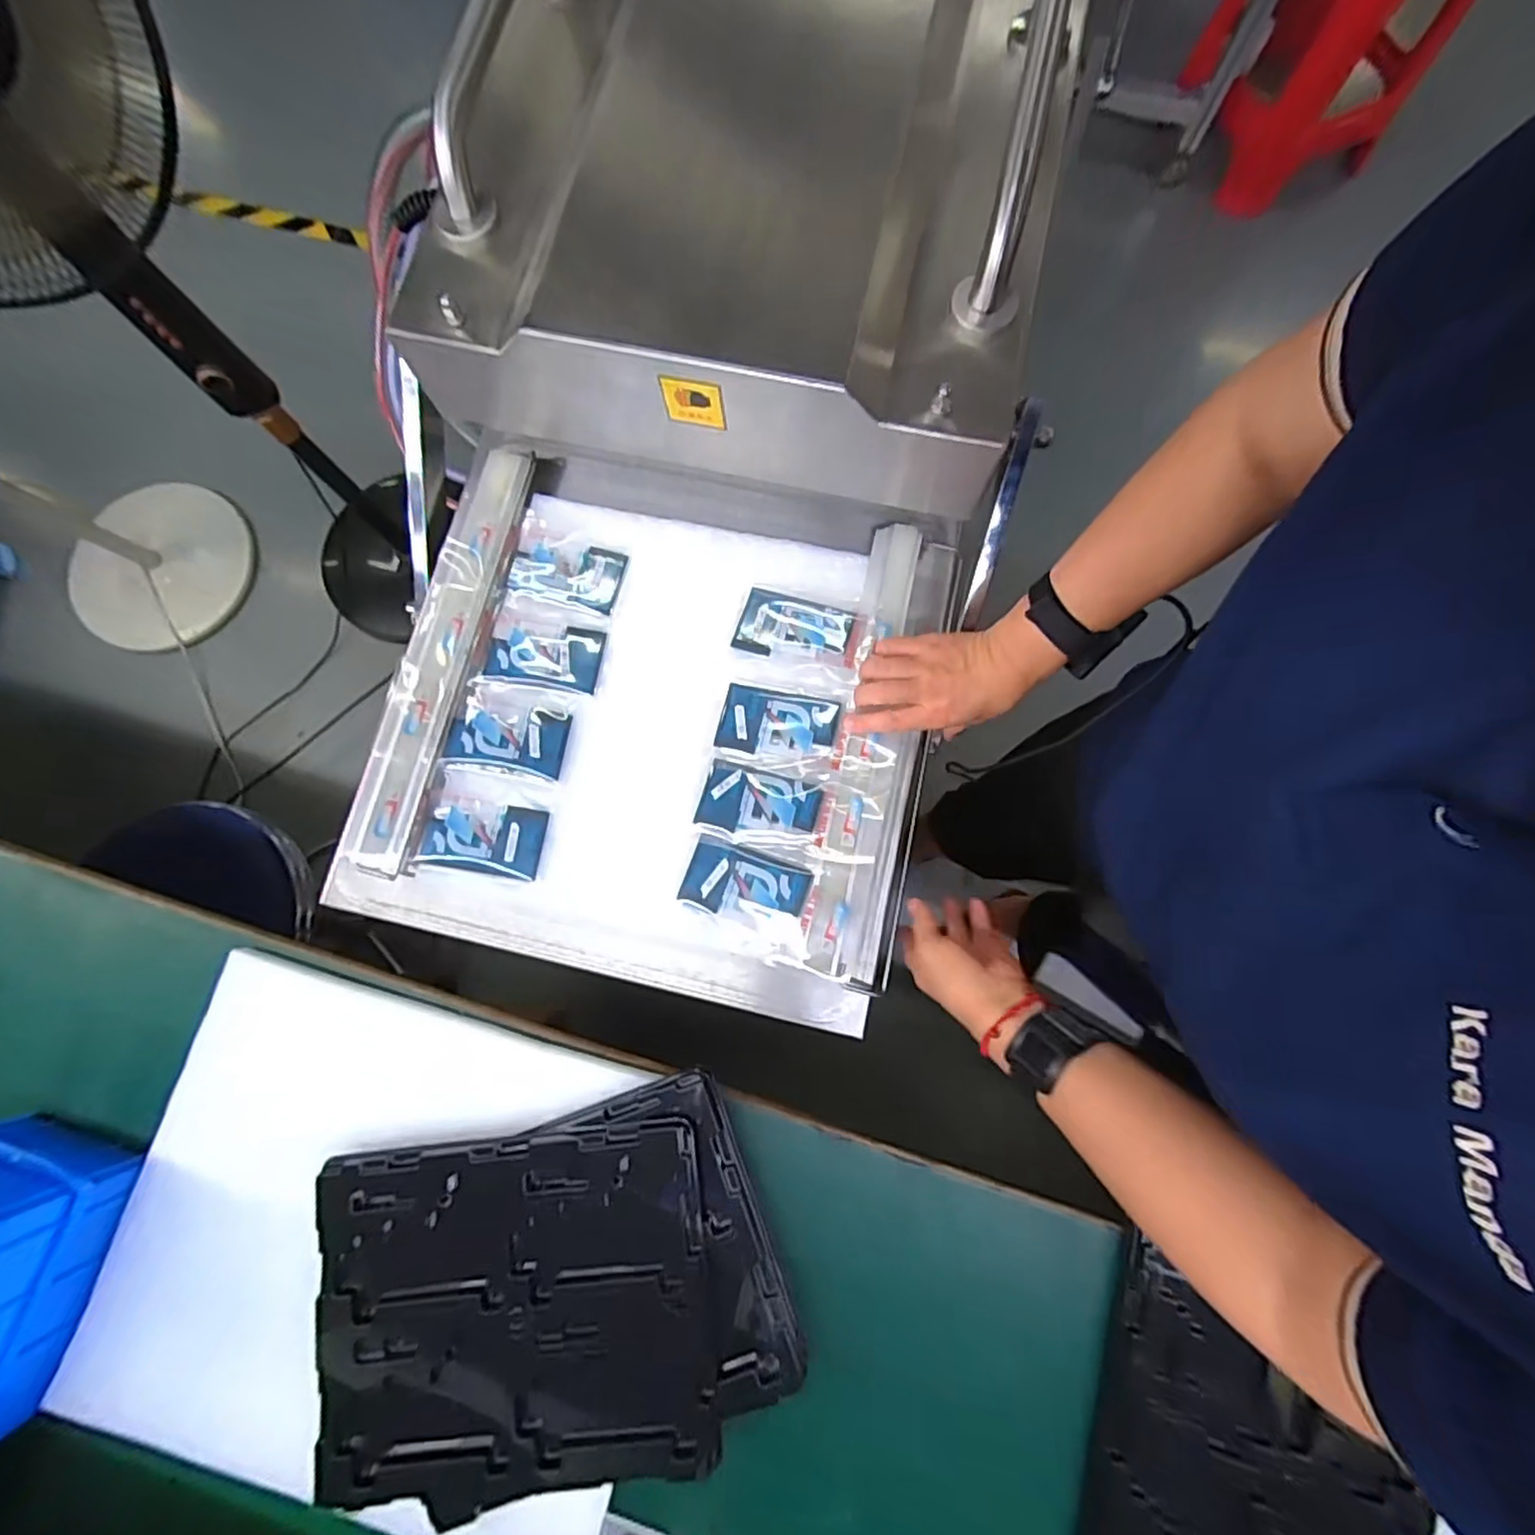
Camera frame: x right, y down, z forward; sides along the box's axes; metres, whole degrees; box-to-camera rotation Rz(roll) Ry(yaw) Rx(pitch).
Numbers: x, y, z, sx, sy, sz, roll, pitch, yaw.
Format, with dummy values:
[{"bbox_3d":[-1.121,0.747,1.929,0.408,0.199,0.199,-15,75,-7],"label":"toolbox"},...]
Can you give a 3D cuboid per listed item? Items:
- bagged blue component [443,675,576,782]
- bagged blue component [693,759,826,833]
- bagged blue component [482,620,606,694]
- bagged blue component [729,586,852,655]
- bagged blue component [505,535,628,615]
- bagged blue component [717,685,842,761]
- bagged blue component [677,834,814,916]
[{"bbox_3d":[-0.229,-0.040,0.595,0.096,0.015,0.080,9,78,3],"label":"bagged blue component"},{"bbox_3d":[-0.006,0.028,0.581,0.105,0.009,0.057,11,78,3],"label":"bagged blue component"},{"bbox_3d":[-0.208,-0.107,0.617,0.099,0.011,0.060,8,78,3],"label":"bagged blue component"},{"bbox_3d":[0.023,-0.129,0.612,0.101,0.014,0.061,18,79,5],"label":"bagged blue component"},{"bbox_3d":[-0.191,-0.185,0.632,0.103,0.010,0.074,8,78,3],"label":"bagged blue component"},{"bbox_3d":[0.009,-0.040,0.588,0.102,0.012,0.062,12,78,3],"label":"bagged blue component"},{"bbox_3d":[-0.019,0.100,0.566,0.103,0.010,0.058,19,79,5],"label":"bagged blue component"}]

